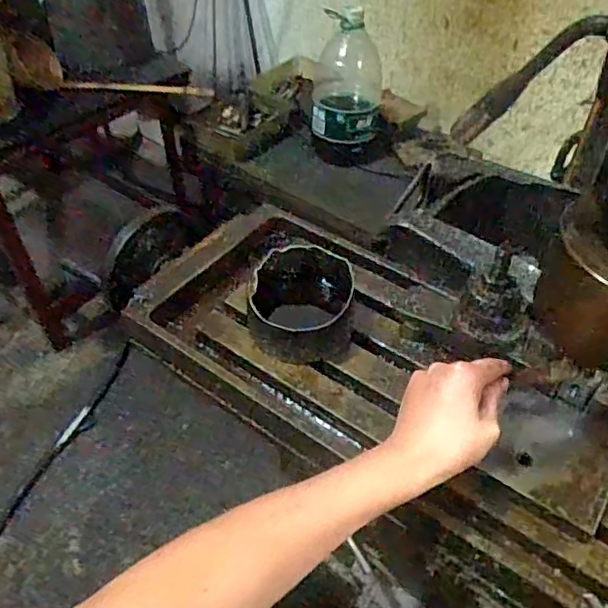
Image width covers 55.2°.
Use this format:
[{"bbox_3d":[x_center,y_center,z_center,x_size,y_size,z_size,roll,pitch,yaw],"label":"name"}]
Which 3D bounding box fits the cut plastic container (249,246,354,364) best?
[{"bbox_3d":[-0.001,-0.002,0.582,0.099,0.059,0.105,2,47,1],"label":"cut plastic container"}]

